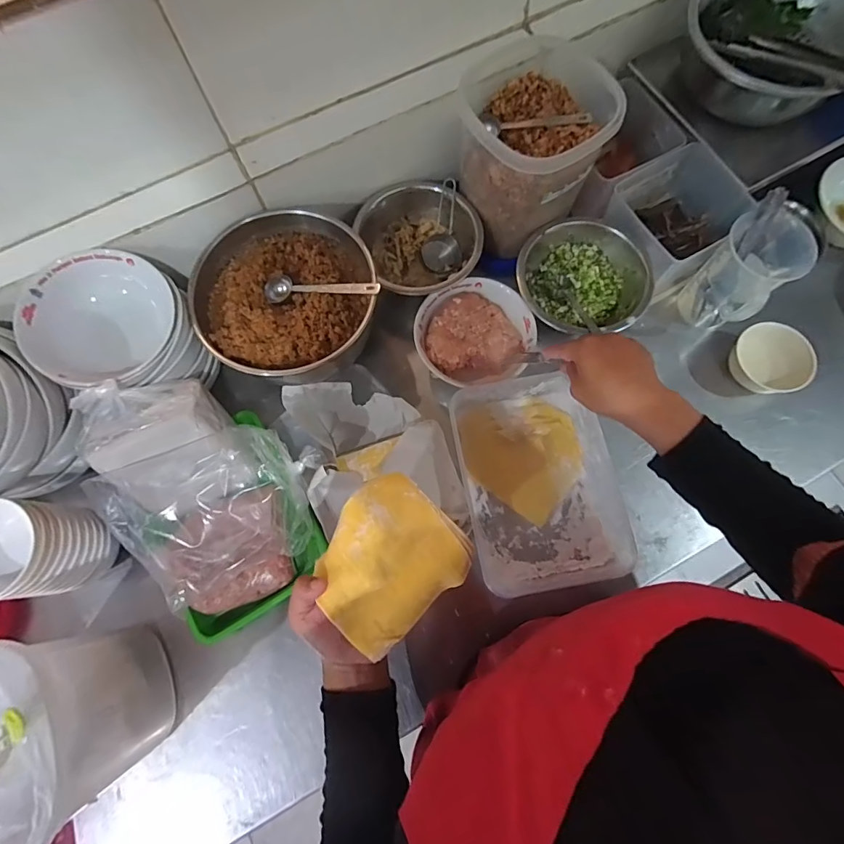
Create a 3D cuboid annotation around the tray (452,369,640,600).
[{"bbox_3d":[0.134,0.068,0.522,0.164,0.056,0.240,-13,75,-3],"label":"tray"}]

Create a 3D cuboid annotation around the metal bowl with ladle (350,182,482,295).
[{"bbox_3d":[0.000,-0.249,0.583,0.146,0.088,0.161,-30,76,-7],"label":"metal bowl with ladle"}]

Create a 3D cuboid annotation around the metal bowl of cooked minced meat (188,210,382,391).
[{"bbox_3d":[-0.165,-0.157,0.531,0.202,0.073,0.209,-25,76,-6],"label":"metal bowl of cooked minced meat"}]

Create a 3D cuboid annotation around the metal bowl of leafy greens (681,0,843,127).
[{"bbox_3d":[0.423,-0.448,0.537,0.209,0.085,0.181,10,75,4],"label":"metal bowl of leafy greens"}]

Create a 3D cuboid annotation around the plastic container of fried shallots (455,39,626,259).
[{"bbox_3d":[0.126,-0.351,0.548,0.170,0.140,0.176,-33,77,-8],"label":"plastic container of fried shallots"}]

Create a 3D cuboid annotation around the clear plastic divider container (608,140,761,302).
[{"bbox_3d":[0.337,-0.268,0.581,0.142,0.102,0.140,-35,77,-8],"label":"clear plastic divider container"}]

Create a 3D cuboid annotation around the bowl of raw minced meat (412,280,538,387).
[{"bbox_3d":[0.067,-0.108,0.570,0.141,0.056,0.137,0,75,1],"label":"bowl of raw minced meat"}]

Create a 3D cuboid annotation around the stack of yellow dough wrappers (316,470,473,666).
[{"bbox_3d":[-0.032,0.119,0.379,0.126,0.022,0.113,-42,78,-10],"label":"stack of yellow dough wrappers"}]

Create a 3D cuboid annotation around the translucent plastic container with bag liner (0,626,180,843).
[{"bbox_3d":[-0.350,0.282,0.392,0.154,0.183,0.152,-19,75,-4],"label":"translucent plastic container with bag liner"}]

